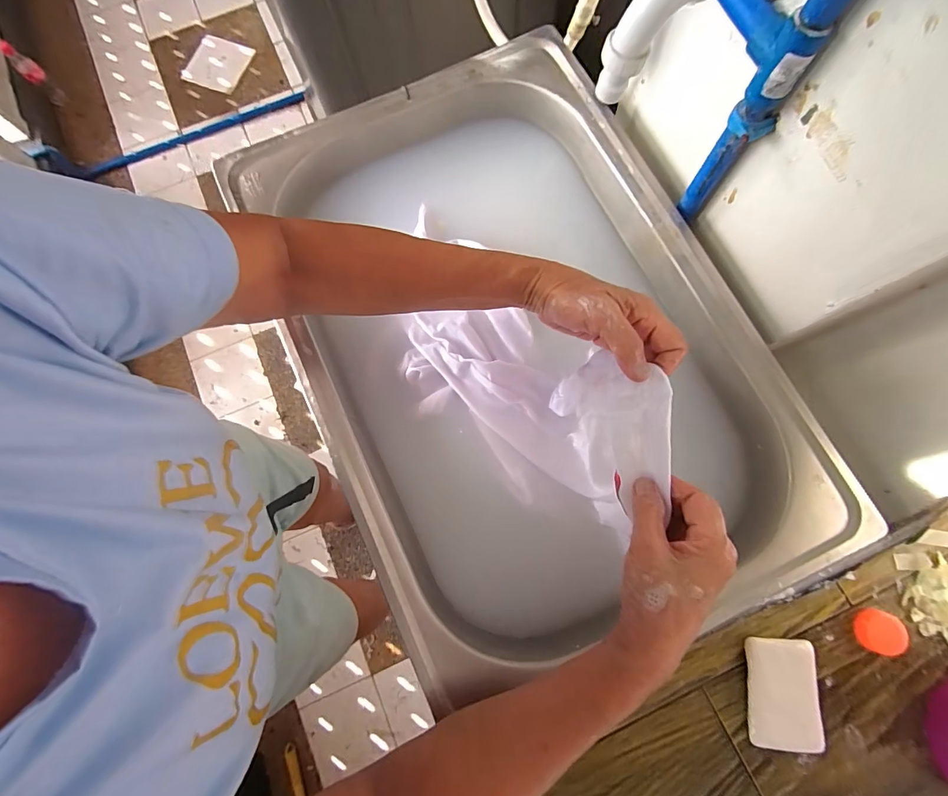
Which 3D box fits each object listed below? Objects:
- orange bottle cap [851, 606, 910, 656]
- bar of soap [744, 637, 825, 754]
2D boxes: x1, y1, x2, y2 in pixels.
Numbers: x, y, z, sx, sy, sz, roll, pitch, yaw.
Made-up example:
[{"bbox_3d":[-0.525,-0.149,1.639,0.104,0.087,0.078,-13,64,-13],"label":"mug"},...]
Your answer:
[{"bbox_3d":[0.320,0.184,0.337,0.030,0.013,0.032,0,78,1],"label":"orange bottle cap"},{"bbox_3d":[0.237,0.227,0.331,0.052,0.014,0.076,4,78,2],"label":"bar of soap"}]

